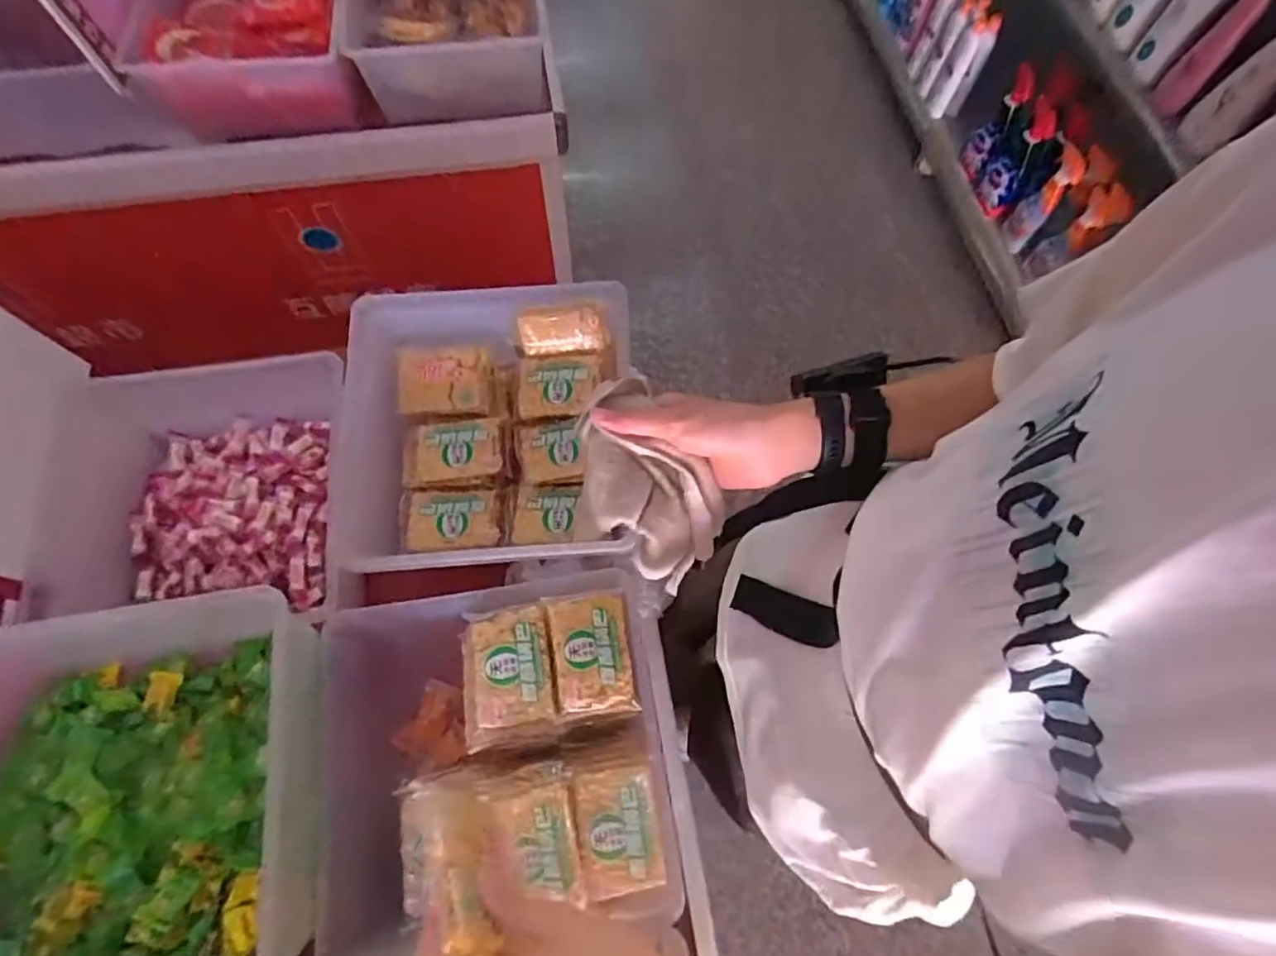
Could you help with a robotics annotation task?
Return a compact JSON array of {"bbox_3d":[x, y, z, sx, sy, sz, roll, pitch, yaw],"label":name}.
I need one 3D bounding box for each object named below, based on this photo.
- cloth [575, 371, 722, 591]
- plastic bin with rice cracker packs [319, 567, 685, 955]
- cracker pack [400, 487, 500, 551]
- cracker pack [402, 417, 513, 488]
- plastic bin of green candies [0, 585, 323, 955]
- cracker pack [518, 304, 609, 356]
[{"bbox_3d":[-0.002,0.013,0.464,0.100,0.090,0.131,-39,74,-15],"label":"cloth"},{"bbox_3d":[-0.132,0.261,0.600,0.299,0.172,0.295,-10,69,-5],"label":"plastic bin with rice cracker packs"},{"bbox_3d":[-0.209,0.046,0.681,0.118,0.027,0.071,-2,68,-2],"label":"cracker pack"},{"bbox_3d":[-0.206,-0.031,0.698,0.121,0.018,0.075,-5,68,-3],"label":"cracker pack"},{"bbox_3d":[-0.424,0.276,0.501,0.299,0.117,0.305,-8,69,-5],"label":"plastic bin of green candies"},{"bbox_3d":[-0.083,-0.175,0.707,0.101,0.055,0.037,-1,33,6],"label":"cracker pack"}]

